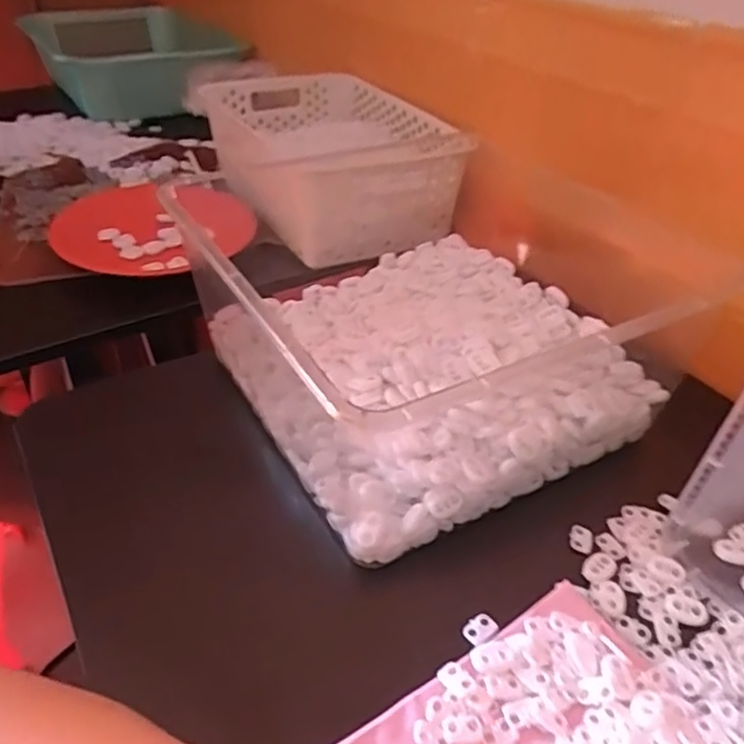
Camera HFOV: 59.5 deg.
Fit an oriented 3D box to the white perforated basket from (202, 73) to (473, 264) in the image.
[{"bbox_3d":[-0.052,-0.252,0.757,0.226,0.108,0.326,-14,41,-21],"label":"white perforated basket"}]

